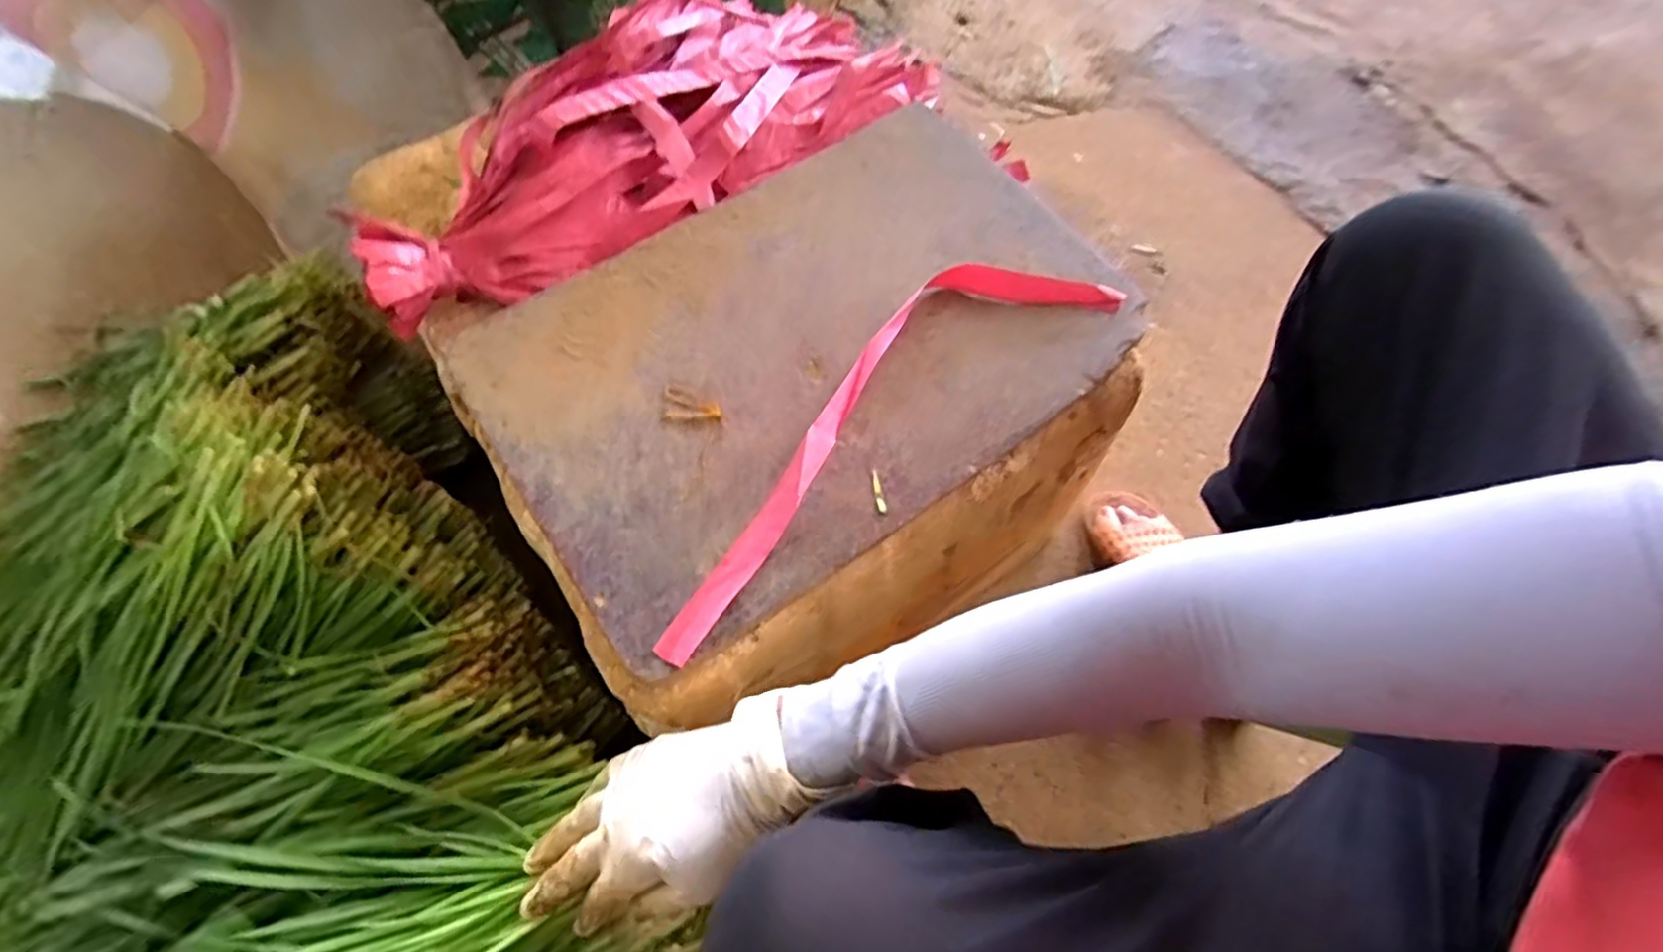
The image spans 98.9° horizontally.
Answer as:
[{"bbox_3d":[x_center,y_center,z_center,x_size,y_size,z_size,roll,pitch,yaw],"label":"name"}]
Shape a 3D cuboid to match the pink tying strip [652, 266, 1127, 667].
[{"bbox_3d":[0.025,-0.044,0.463,0.381,0.013,0.099,-39,70,-14],"label":"pink tying strip"}]

